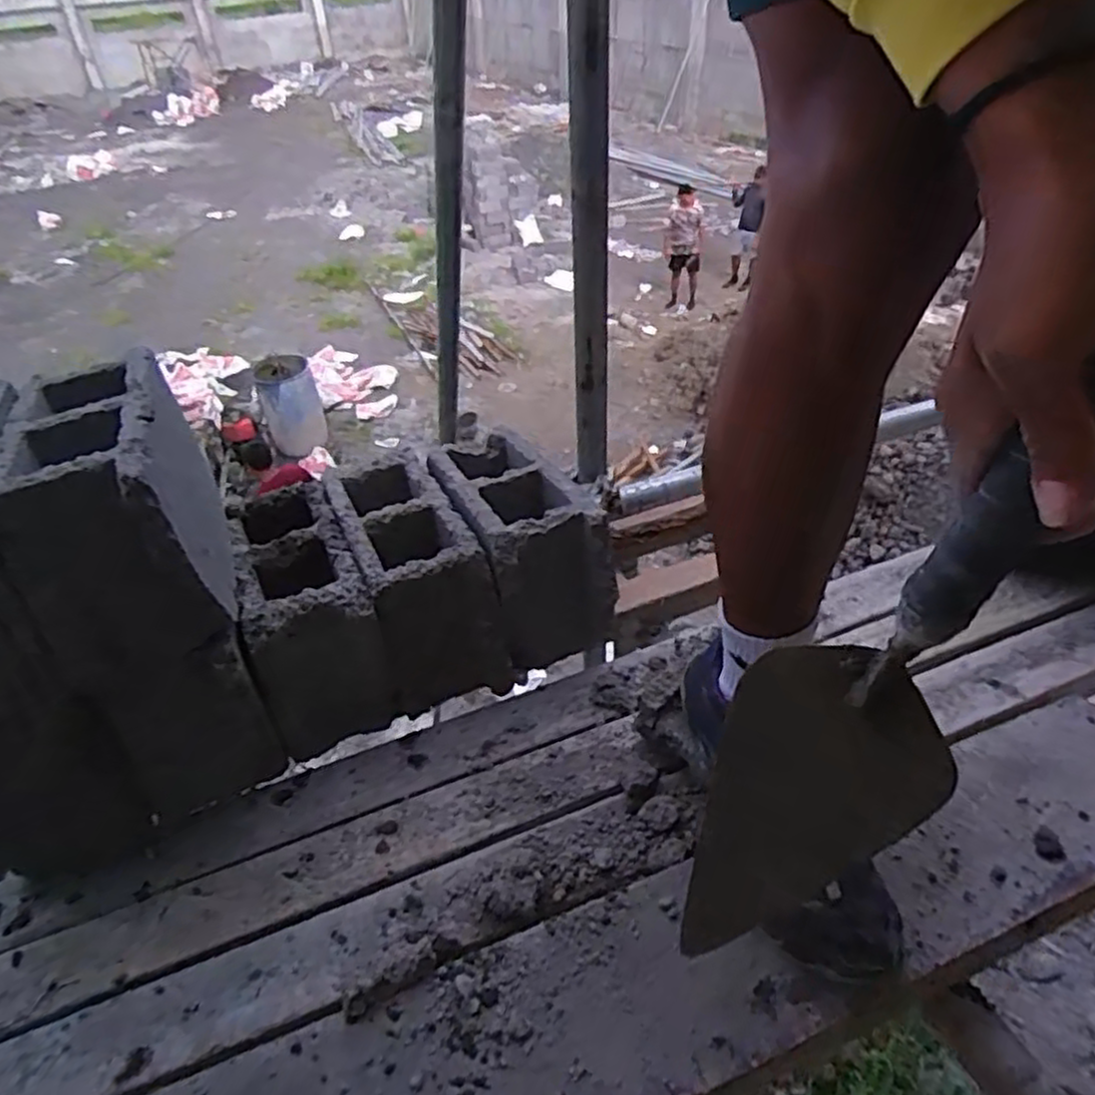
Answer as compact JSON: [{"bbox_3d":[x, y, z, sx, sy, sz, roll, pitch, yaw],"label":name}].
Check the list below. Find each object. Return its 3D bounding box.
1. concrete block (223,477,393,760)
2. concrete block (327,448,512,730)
[{"bbox_3d":[-0.258,0.058,0.820,0.122,0.159,0.280,-16,41,-14],"label":"concrete block"},{"bbox_3d":[-0.151,0.027,0.849,0.129,0.159,0.267,-15,40,-12],"label":"concrete block"}]

